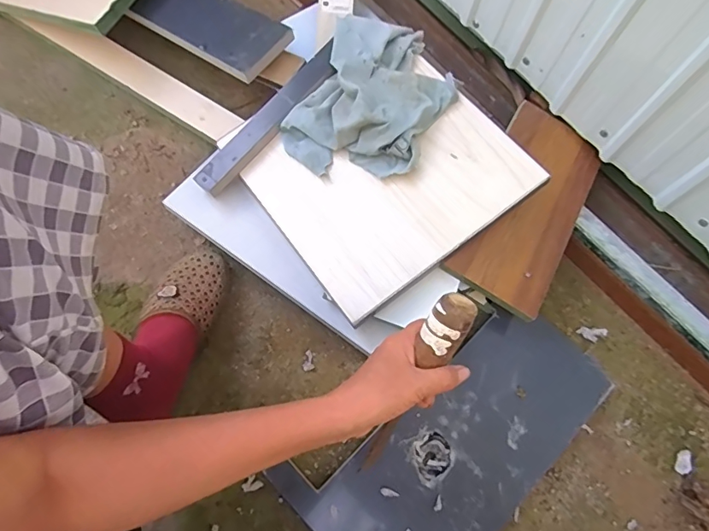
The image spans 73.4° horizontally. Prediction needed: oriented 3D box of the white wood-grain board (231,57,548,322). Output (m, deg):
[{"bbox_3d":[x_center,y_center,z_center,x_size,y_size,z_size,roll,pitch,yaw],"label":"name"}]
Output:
[{"bbox_3d":[0.040,-0.106,0.569,0.277,0.014,0.244,-37,69,-4],"label":"white wood-grain board"}]

